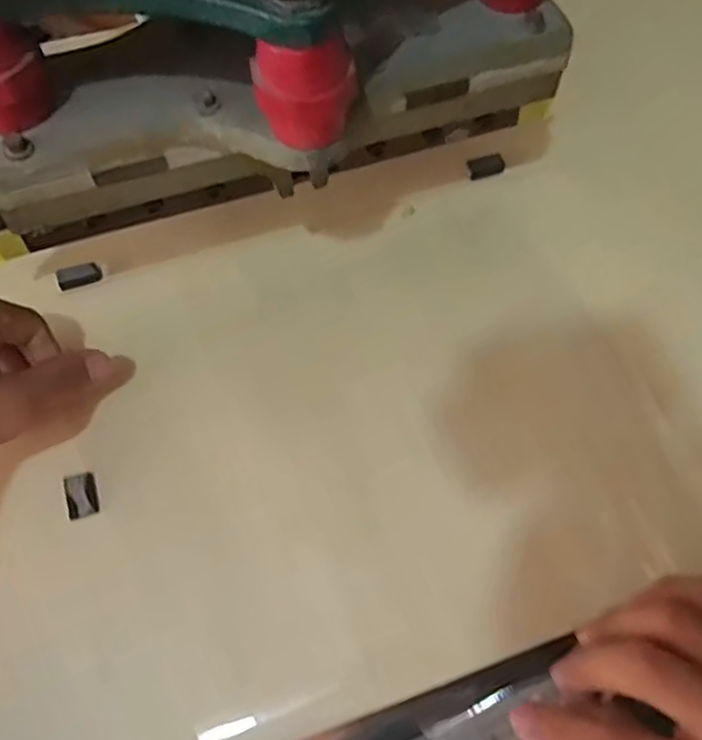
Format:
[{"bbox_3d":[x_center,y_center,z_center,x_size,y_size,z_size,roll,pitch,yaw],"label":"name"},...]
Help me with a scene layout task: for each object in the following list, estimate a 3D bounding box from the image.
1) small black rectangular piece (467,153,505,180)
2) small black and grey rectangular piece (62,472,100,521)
[{"bbox_3d":[0.086,-0.131,0.446,0.023,0.007,0.013,-17,66,-7],"label":"small black rectangular piece"},{"bbox_3d":[-0.137,0.063,0.354,0.015,0.004,0.022,-18,64,-9],"label":"small black and grey rectangular piece"}]

